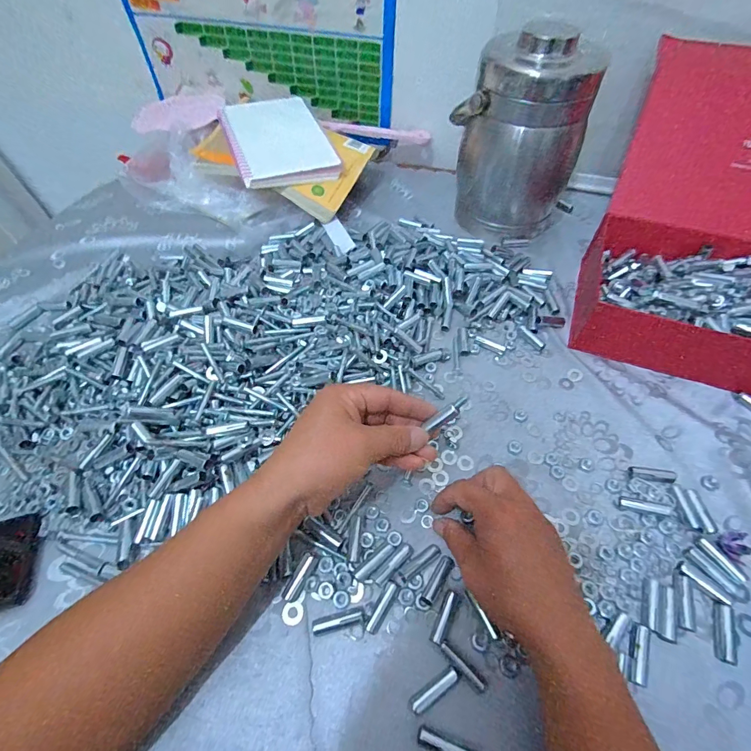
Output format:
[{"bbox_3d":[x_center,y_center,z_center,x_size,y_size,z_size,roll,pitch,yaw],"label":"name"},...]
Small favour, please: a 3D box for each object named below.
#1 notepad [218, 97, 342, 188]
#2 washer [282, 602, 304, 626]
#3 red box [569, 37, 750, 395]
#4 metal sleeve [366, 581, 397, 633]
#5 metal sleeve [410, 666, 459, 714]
[{"bbox_3d":[-0.162,-0.383,0.638,0.145,0.022,0.205,-20,65,-13],"label":"notepad"},{"bbox_3d":[-0.067,0.193,0.319,0.017,0.004,0.016,0,54,0],"label":"washer"},{"bbox_3d":[0.440,-0.175,0.465,0.300,0.194,0.353,20,56,14],"label":"red box"},{"bbox_3d":[0.006,0.187,0.318,0.008,0.008,0.040,26,58,17],"label":"metal sleeve"},{"bbox_3d":[0.043,0.229,0.287,0.040,0.007,0.009,-27,59,-18],"label":"metal sleeve"}]

